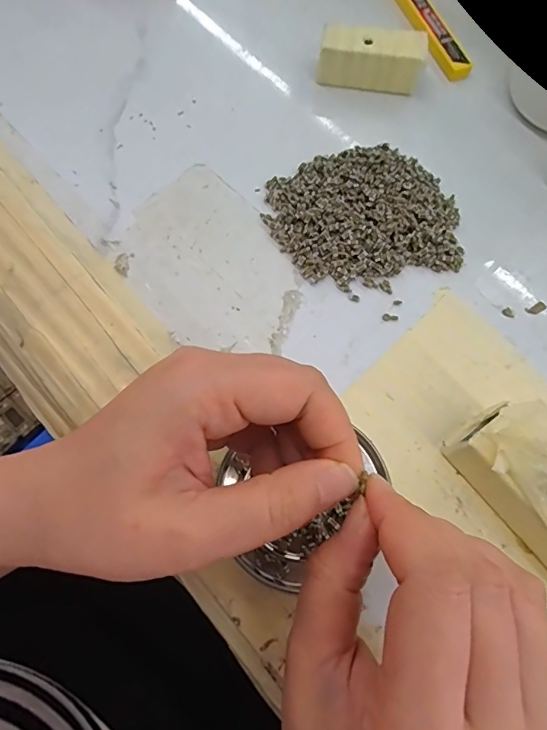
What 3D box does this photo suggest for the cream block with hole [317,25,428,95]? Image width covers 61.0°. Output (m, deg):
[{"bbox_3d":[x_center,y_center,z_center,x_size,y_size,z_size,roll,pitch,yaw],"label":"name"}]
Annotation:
[{"bbox_3d":[0.062,-0.194,0.300,0.064,0.030,0.027,11,70,3],"label":"cream block with hole"}]

